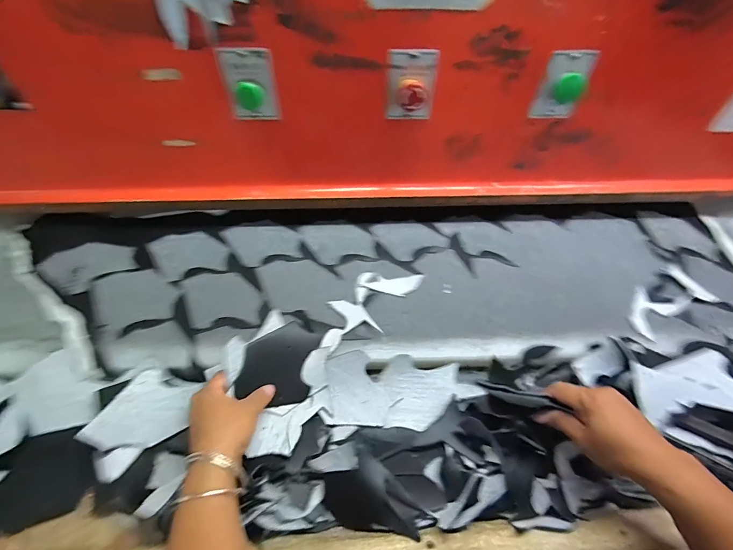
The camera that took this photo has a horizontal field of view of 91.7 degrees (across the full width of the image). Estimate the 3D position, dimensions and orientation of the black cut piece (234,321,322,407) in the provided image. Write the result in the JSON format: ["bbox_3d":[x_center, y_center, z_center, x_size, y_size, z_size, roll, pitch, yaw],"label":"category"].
[{"bbox_3d":[-0.113,0.114,0.470,0.093,0.007,0.103,21,66,-23],"label":"black cut piece"}]

